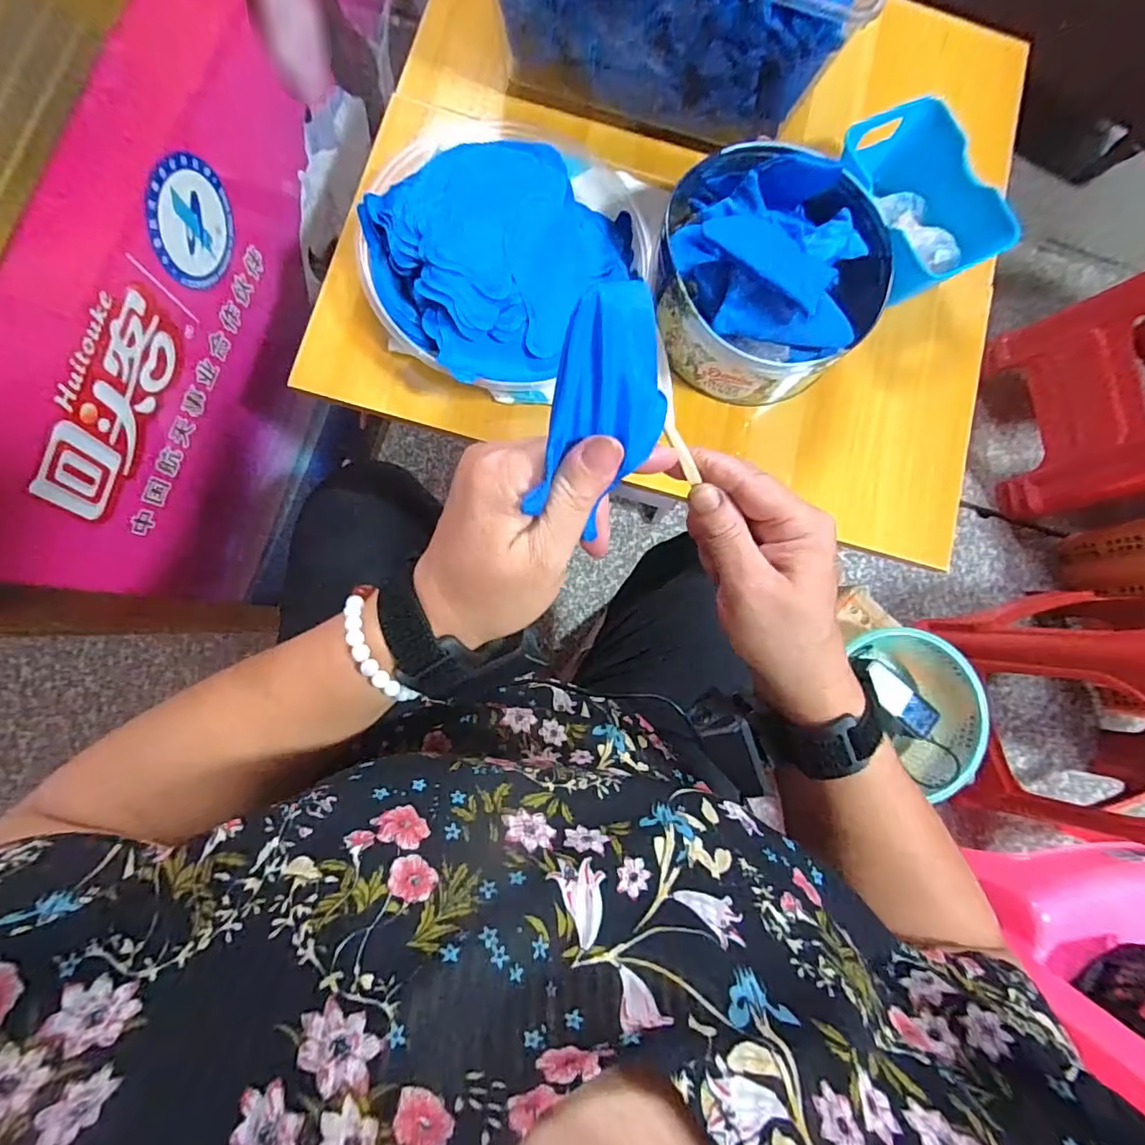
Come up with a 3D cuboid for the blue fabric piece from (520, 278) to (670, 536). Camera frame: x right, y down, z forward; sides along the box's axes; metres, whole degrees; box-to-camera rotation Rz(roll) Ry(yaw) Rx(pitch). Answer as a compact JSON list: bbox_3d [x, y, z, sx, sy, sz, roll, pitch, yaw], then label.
[{"bbox_3d":[0.016,-0.068,0.217,0.053,0.007,0.089,7,109,-31],"label":"blue fabric piece"}]

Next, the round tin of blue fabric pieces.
[{"bbox_3d":[0.162,-0.246,0.442,0.179,0.089,0.178,1,84,-6],"label":"round tin of blue fabric pieces"}]

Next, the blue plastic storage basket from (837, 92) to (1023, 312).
[{"bbox_3d":[0.306,-0.330,0.472,0.100,0.054,0.147,-24,87,-7],"label":"blue plastic storage basket"}]

